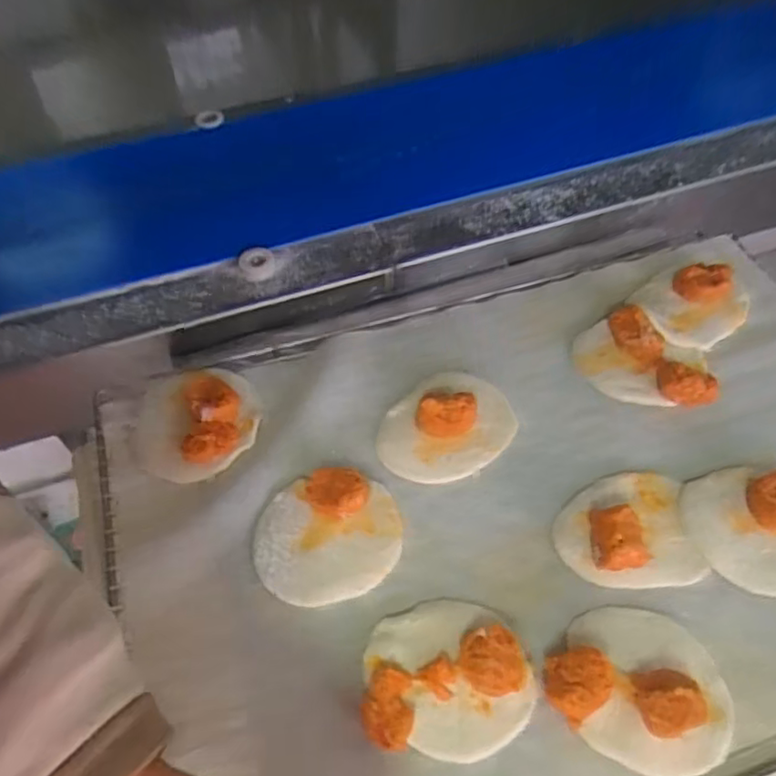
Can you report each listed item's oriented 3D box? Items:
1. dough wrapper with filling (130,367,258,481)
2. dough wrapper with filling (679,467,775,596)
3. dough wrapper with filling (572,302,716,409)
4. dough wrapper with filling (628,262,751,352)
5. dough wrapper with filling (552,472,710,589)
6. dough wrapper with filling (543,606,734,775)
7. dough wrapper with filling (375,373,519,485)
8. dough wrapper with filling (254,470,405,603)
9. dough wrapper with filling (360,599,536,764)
[{"bbox_3d":[-0.146,0.022,0.480,0.090,0.022,0.093,-6,56,-4],"label":"dough wrapper with filling"},{"bbox_3d":[0.252,0.093,0.429,0.086,0.023,0.090,0,56,0],"label":"dough wrapper with filling"},{"bbox_3d":[0.208,-0.024,0.507,0.106,0.028,0.072,27,60,17],"label":"dough wrapper with filling"},{"bbox_3d":[0.259,-0.075,0.547,0.103,0.024,0.078,-32,62,-20],"label":"dough wrapper with filling"},{"bbox_3d":[0.165,0.091,0.432,0.094,0.034,0.080,-6,56,-4],"label":"dough wrapper with filling"},{"bbox_3d":[0.154,0.173,0.374,0.098,0.038,0.094,0,56,0],"label":"dough wrapper with filling"},{"bbox_3d":[0.045,0.024,0.476,0.081,0.031,0.104,38,64,22],"label":"dough wrapper with filling"},{"bbox_3d":[-0.041,0.097,0.429,0.098,0.024,0.084,-4,56,-3],"label":"dough wrapper with filling"},{"bbox_3d":[0.037,0.173,0.385,0.099,0.016,0.087,4,56,3],"label":"dough wrapper with filling"}]

